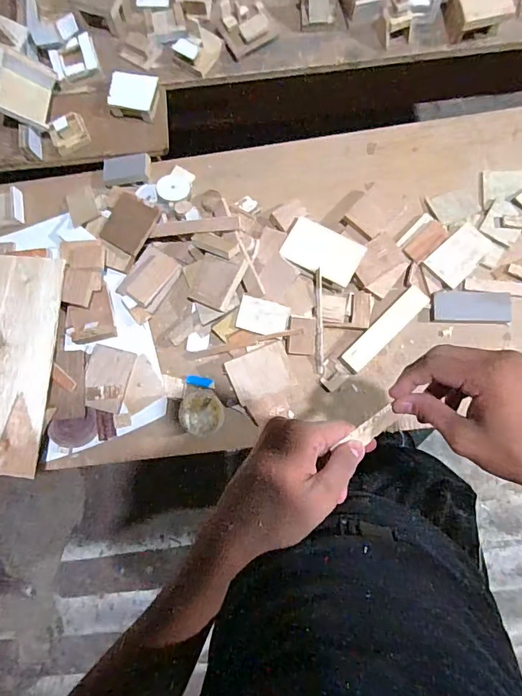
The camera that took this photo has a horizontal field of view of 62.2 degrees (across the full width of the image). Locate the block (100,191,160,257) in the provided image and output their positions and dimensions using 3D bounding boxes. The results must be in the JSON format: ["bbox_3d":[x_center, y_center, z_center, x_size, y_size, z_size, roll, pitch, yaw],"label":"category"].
[{"bbox_3d":[-0.226,-0.214,0.743,0.086,0.013,0.088,32,97,18],"label":"block"}]

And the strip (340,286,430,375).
[{"bbox_3d":[0.201,-0.031,0.702,0.173,0.019,0.037,-44,85,0],"label":"strip"}]

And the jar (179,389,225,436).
[{"bbox_3d":[-0.091,0.102,0.692,0.067,0.069,0.069,-1,82,5],"label":"jar"}]

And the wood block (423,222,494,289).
[{"bbox_3d":[0.324,-0.154,0.710,0.063,0.007,0.102,42,90,5],"label":"wood block"}]

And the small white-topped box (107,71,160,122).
[{"bbox_3d":[-0.224,-0.445,0.766,0.082,0.030,0.071,12,84,6],"label":"small white-topped box"}]

